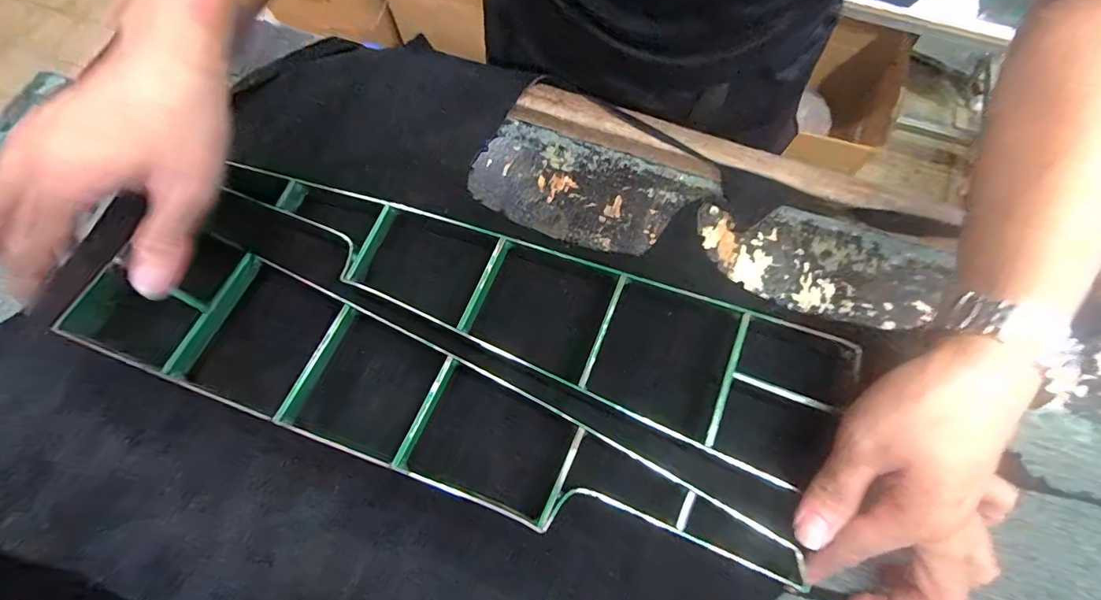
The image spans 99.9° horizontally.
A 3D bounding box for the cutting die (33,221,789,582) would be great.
[{"bbox_3d":[-0.075,0.066,0.298,0.494,0.036,0.091,20,66,5],"label":"cutting die"}]

